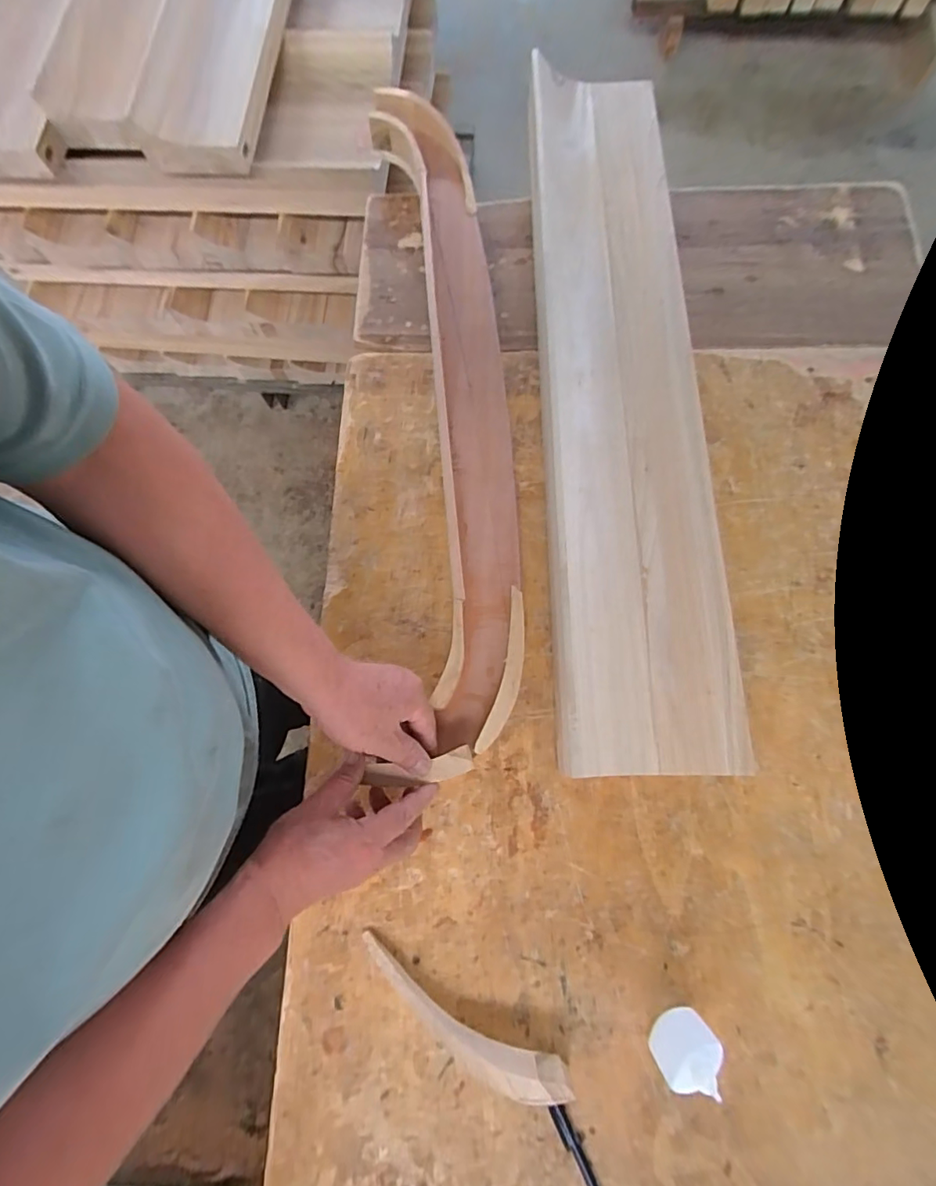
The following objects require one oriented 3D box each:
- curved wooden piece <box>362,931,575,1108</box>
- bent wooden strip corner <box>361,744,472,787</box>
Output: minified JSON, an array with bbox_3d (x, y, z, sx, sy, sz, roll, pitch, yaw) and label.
[{"bbox_3d":[-0.012,0.368,0.436,0.197,0.043,0.033,27,77,8],"label":"curved wooden piece"},{"bbox_3d":[-0.045,0.161,0.467,0.097,0.012,0.026,-8,75,0],"label":"bent wooden strip corner"}]

